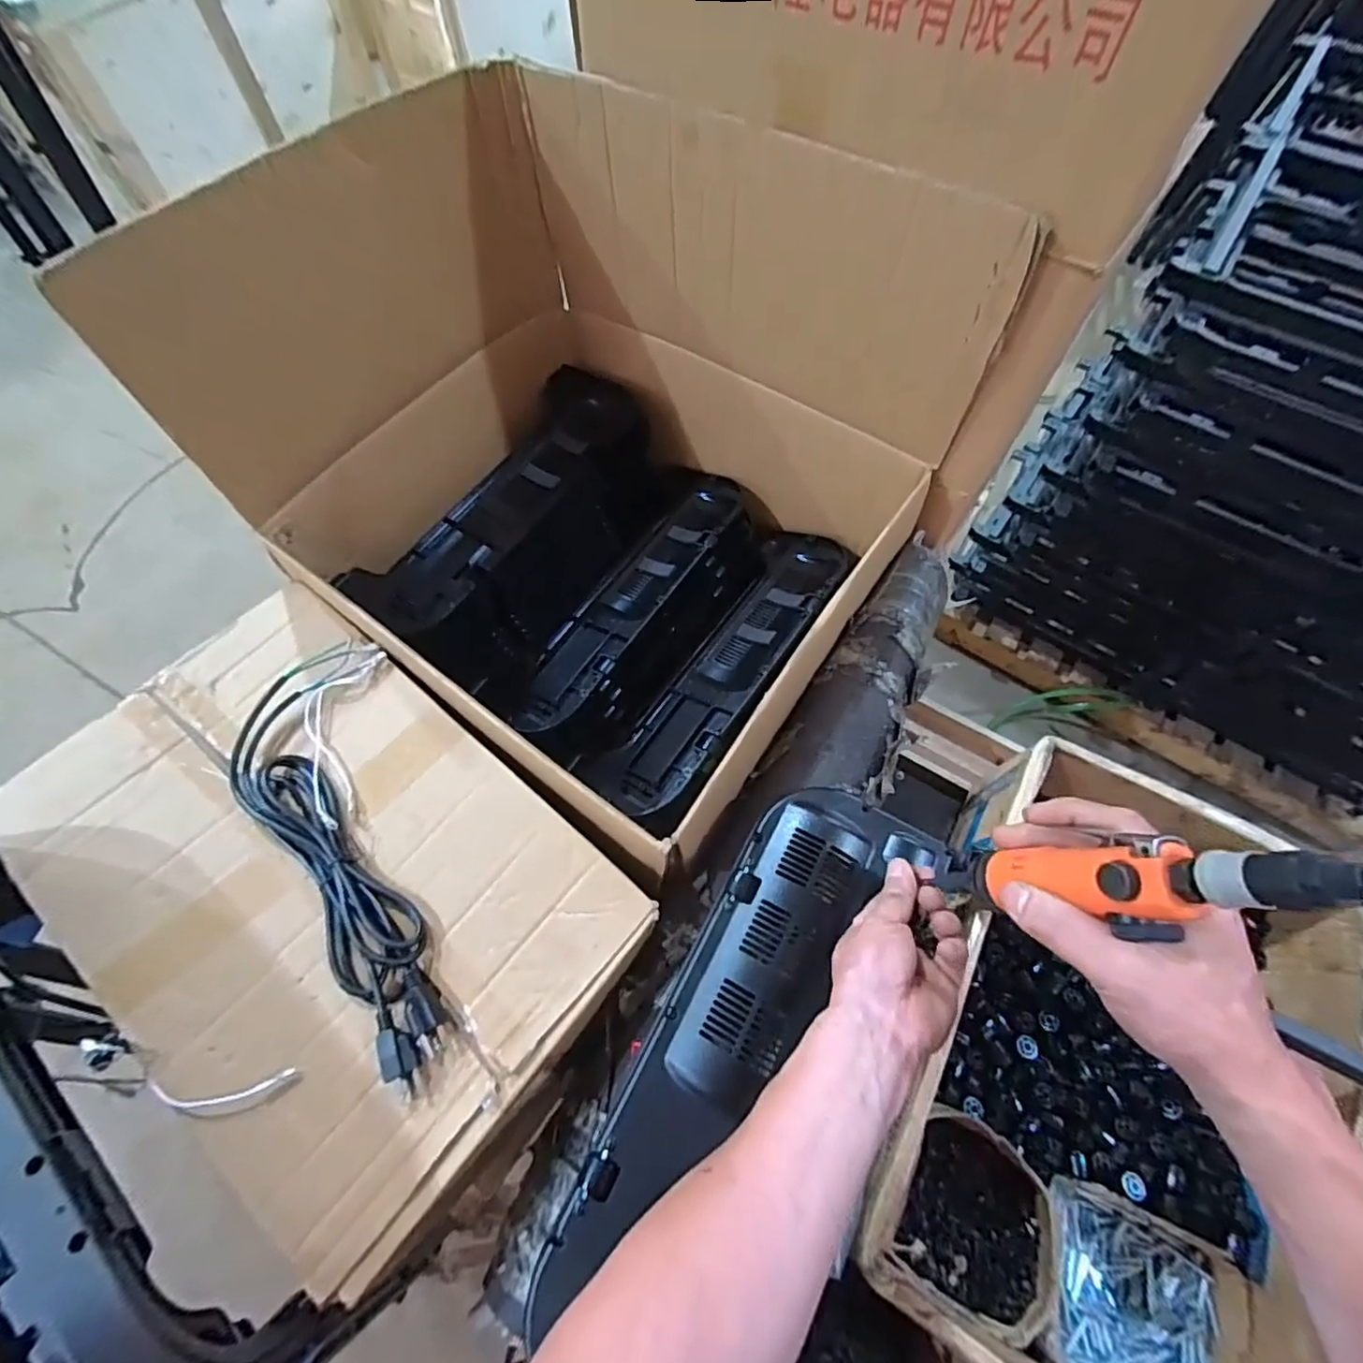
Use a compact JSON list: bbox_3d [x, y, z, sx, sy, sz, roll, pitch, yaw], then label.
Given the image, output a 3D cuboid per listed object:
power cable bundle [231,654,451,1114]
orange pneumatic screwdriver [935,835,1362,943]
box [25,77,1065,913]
[{"bbox_3d":[-0.315,0.152,0.542,0.144,0.025,0.396,-18,65,-9],"label":"power cable bundle"},{"bbox_3d":[0.231,0.110,0.332,0.037,0.229,0.037,32,66,-7],"label":"orange pneumatic screwdriver"},{"bbox_3d":[-0.101,-0.222,0.683,0.575,0.469,0.550,34,69,16],"label":"box"}]

